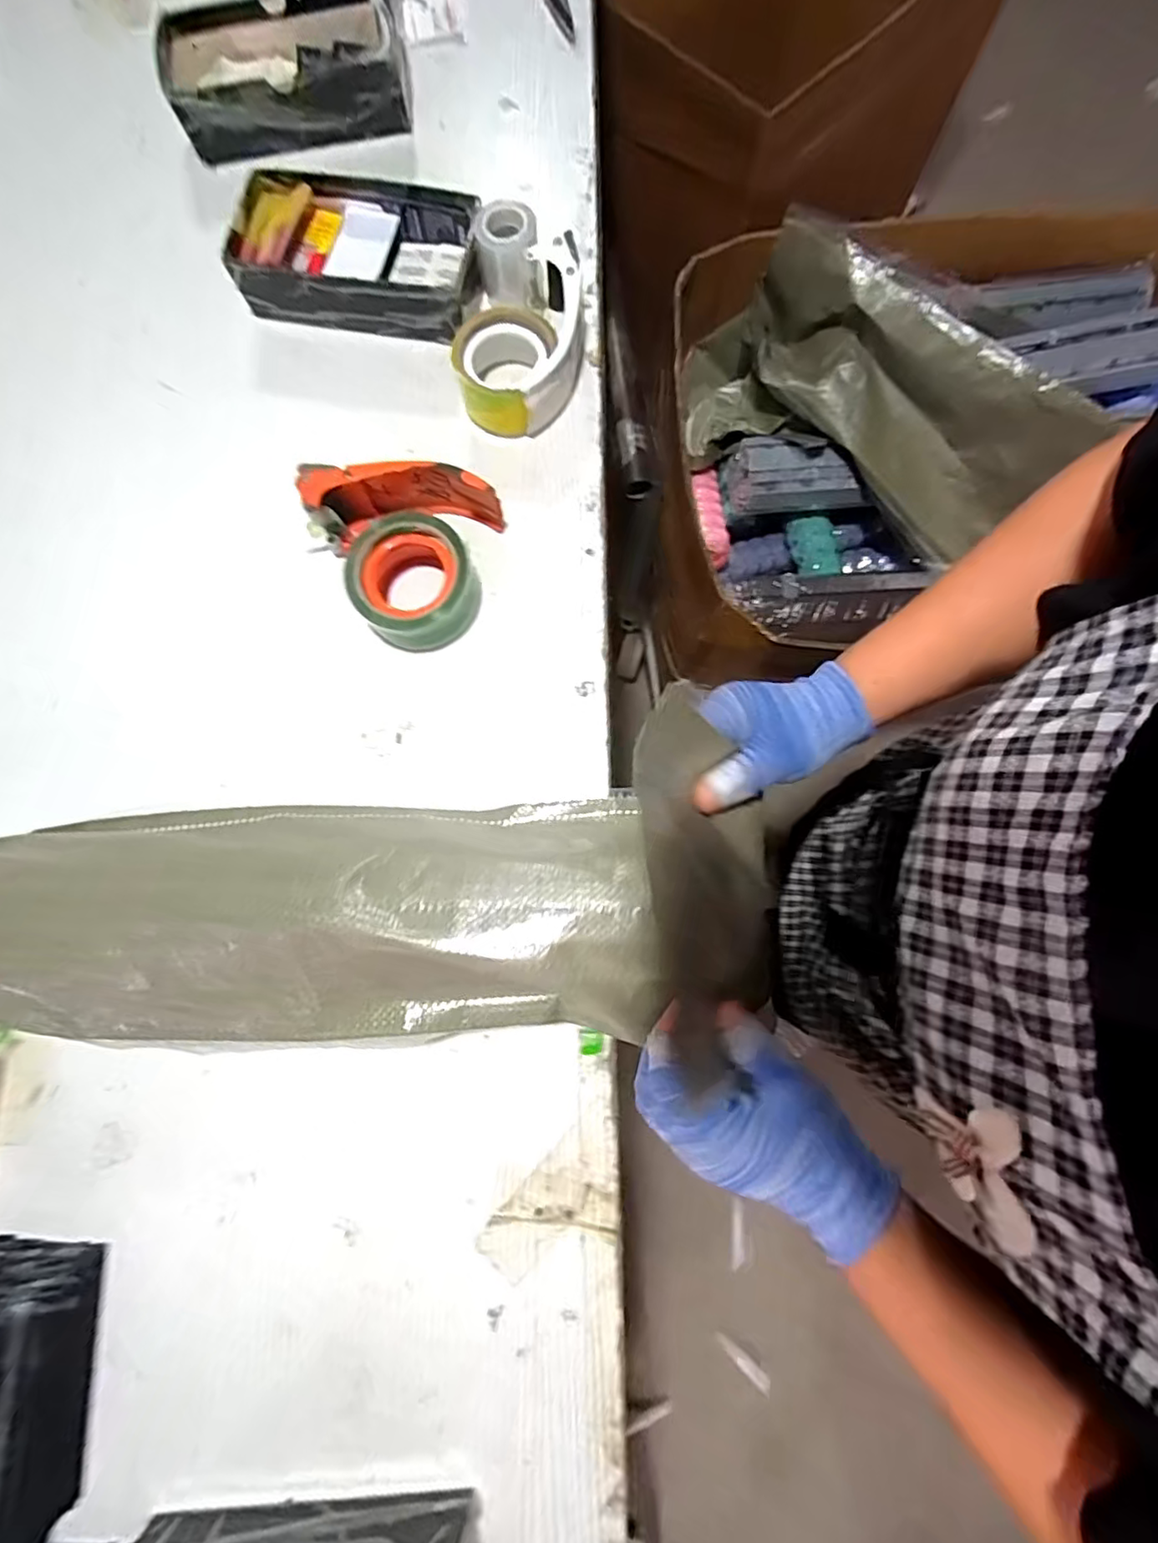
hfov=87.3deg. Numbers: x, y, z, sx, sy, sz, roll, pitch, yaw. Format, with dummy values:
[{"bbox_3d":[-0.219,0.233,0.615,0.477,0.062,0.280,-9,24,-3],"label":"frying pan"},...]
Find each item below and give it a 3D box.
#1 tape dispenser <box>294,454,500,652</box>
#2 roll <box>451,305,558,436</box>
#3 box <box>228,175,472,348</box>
[{"bbox_3d":[-0.153,-0.182,0.496,0.146,0.059,0.143,14,80,4],"label":"tape dispenser"},{"bbox_3d":[-0.065,-0.349,0.528,0.084,0.055,0.085,0,79,2],"label":"roll"},{"bbox_3d":[-0.197,-0.466,0.553,0.213,0.051,0.113,11,80,4],"label":"box"}]

